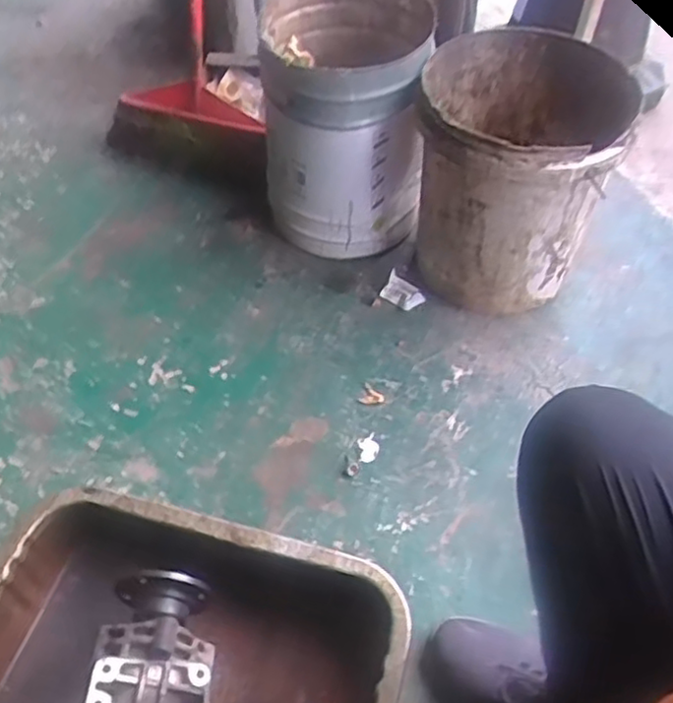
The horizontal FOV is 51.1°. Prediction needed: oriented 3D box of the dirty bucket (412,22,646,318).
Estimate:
[{"bbox_3d":[0.275,-0.274,1.128,0.306,0.347,0.331,7,51,4],"label":"dirty bucket"}]

